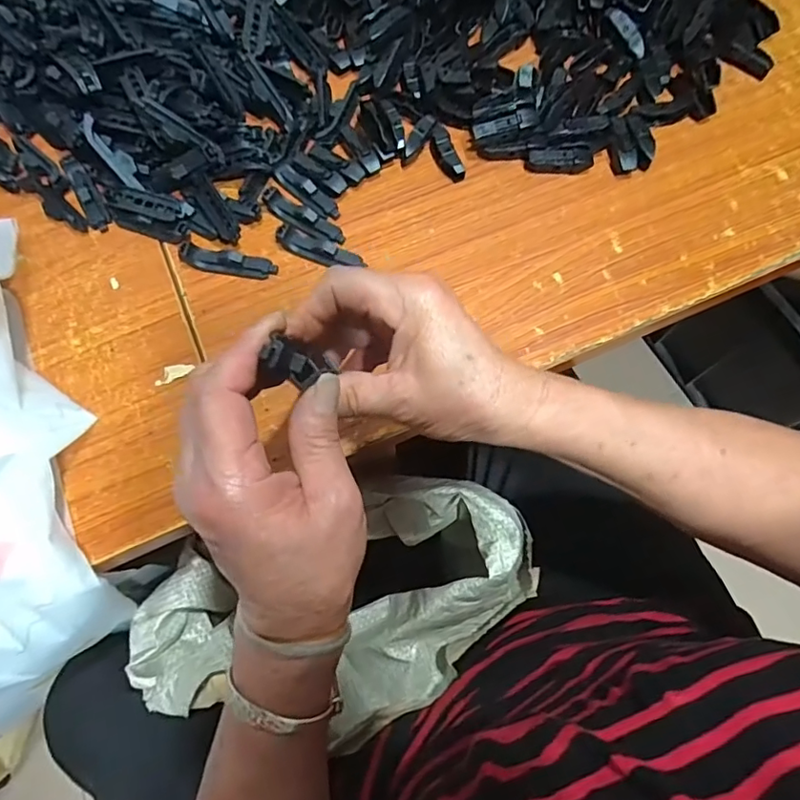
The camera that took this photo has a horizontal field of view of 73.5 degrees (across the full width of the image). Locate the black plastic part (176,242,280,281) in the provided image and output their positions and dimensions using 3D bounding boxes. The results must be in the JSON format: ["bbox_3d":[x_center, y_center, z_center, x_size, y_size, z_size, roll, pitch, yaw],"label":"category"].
[{"bbox_3d":[-0.137,-0.110,0.427,0.074,0.015,0.017,8,73,3],"label":"black plastic part"}]

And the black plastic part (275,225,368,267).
[{"bbox_3d":[-0.065,-0.123,0.430,0.072,0.015,0.019,24,74,8],"label":"black plastic part"}]

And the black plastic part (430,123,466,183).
[{"bbox_3d":[0.039,-0.211,0.454,0.016,0.014,0.050,-22,73,-6],"label":"black plastic part"}]

